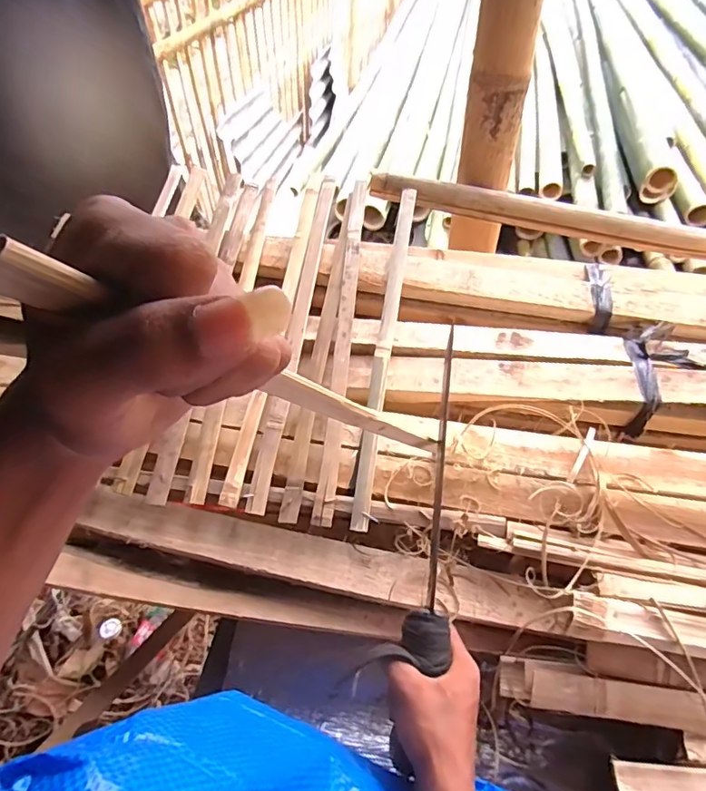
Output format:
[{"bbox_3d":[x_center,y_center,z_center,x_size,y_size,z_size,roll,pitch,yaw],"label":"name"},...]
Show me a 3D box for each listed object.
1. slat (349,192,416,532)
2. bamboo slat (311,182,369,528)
[{"bbox_3d":[0.042,-0.076,0.642,0.023,0.011,0.484,8,65,6],"label":"slat"},{"bbox_3d":[-0.011,-0.087,0.651,0.021,0.011,0.498,4,65,3],"label":"bamboo slat"}]

